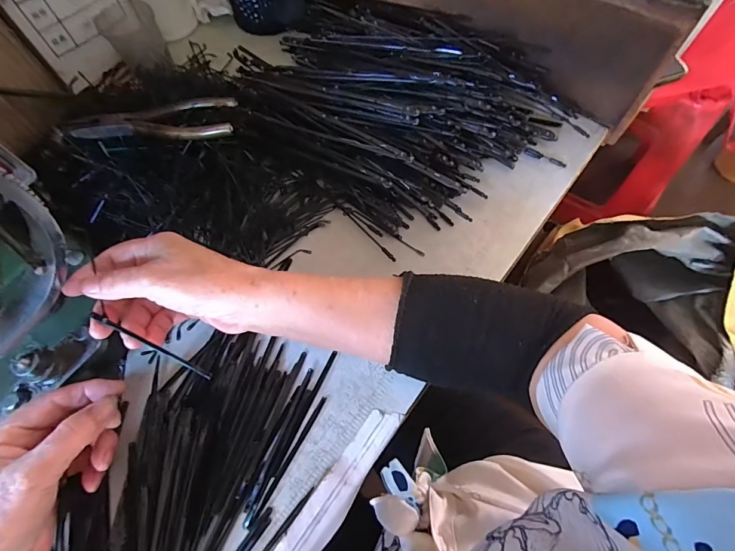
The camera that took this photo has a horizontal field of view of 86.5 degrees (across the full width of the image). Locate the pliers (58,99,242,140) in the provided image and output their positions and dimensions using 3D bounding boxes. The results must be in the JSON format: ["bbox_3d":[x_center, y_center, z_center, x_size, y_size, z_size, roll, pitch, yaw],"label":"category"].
[{"bbox_3d":[-0.207,-0.144,0.365,0.165,0.011,0.050,-1,65,2],"label":"pliers"}]

